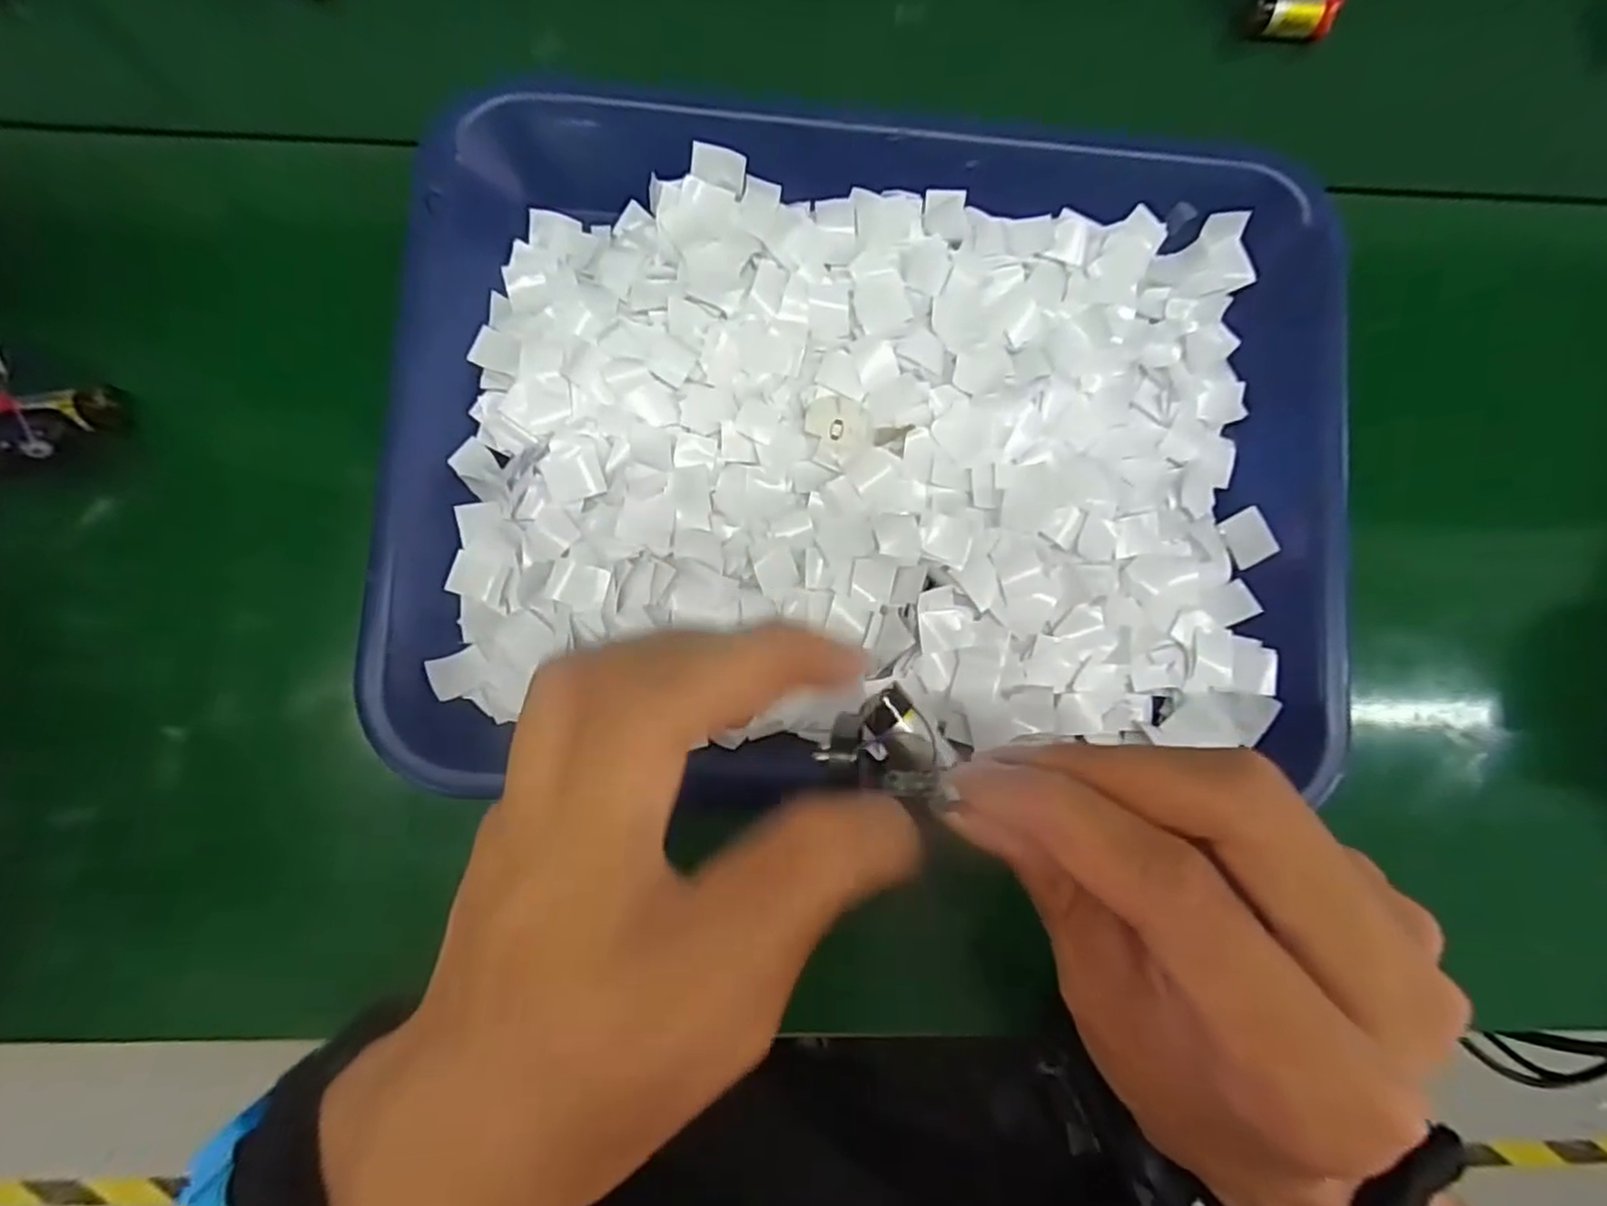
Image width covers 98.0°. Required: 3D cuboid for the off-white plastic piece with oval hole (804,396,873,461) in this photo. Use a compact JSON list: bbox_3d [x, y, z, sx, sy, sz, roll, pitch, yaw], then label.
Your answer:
[{"bbox_3d":[0.014,-0.066,0.259,0.022,0.004,0.025,-40,87,-7],"label":"off-white plastic piece with oval hole"}]

